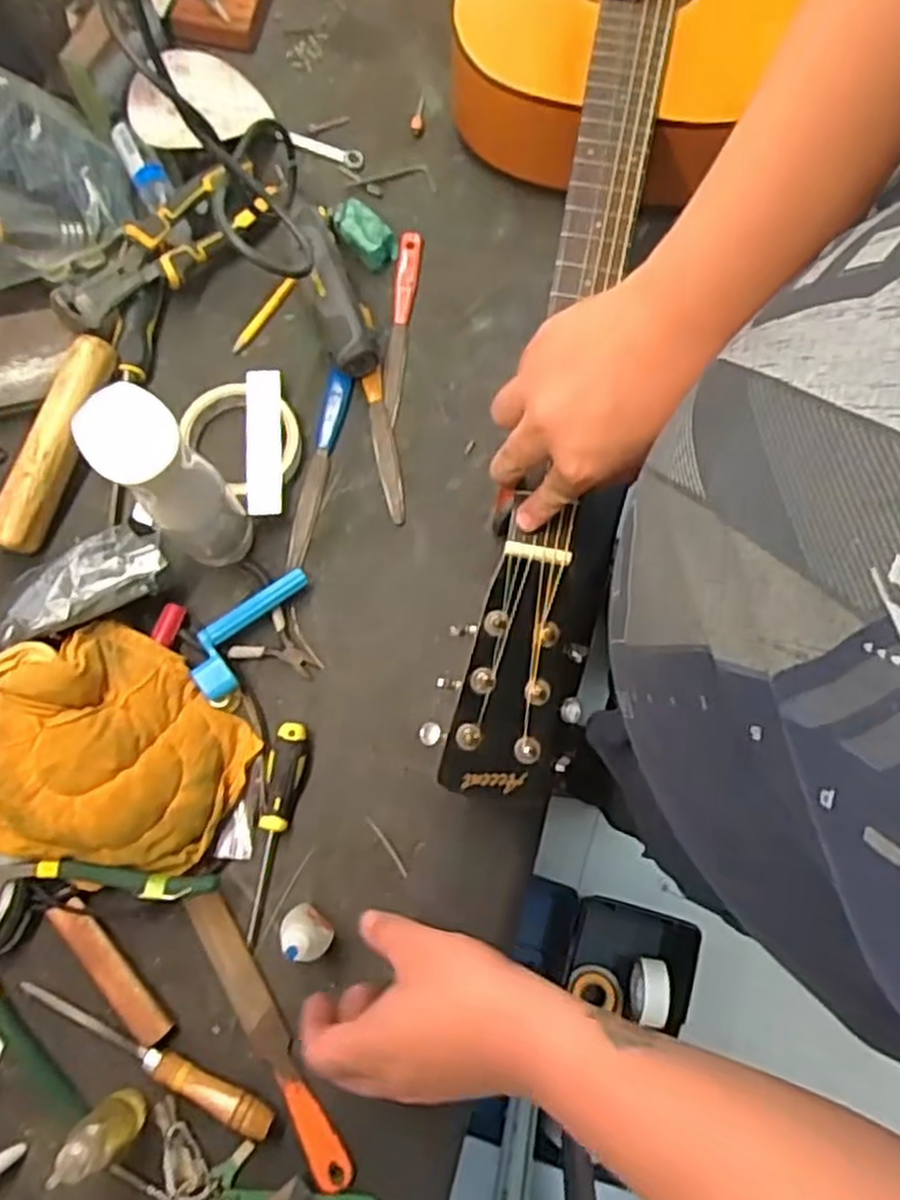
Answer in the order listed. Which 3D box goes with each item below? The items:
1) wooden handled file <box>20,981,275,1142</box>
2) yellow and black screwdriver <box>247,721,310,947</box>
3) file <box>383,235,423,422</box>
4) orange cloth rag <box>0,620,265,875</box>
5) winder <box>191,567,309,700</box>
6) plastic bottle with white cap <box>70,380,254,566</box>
[{"bbox_3d":[-0.201,0.298,0.513,0.188,0.018,0.020,25,78,5],"label":"wooden handled file"},{"bbox_3d":[-0.125,0.161,0.549,0.026,0.023,0.149,11,77,2],"label":"yellow and black screwdriver"},{"bbox_3d":[-0.040,-0.228,0.651,0.020,0.006,0.169,5,77,0],"label":"file"},{"bbox_3d":[-0.233,0.106,0.534,0.167,0.073,0.154,31,78,6],"label":"orange cloth rag"},{"bbox_3d":[-0.151,0.018,0.579,0.040,0.025,0.111,31,78,6],"label":"winder"},{"bbox_3d":[-0.180,-0.072,0.518,0.052,0.186,0.050,0,77,-1],"label":"plastic bottle with white cap"}]

